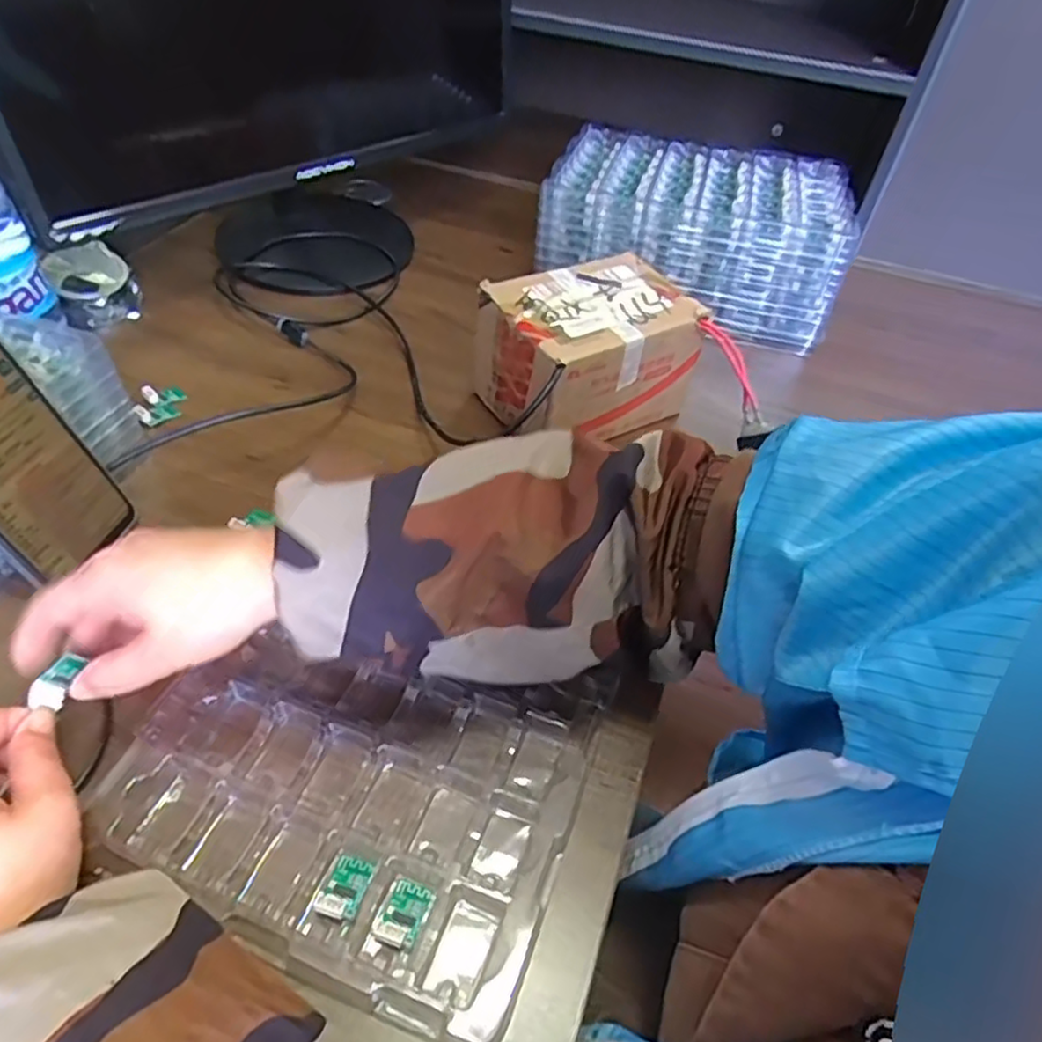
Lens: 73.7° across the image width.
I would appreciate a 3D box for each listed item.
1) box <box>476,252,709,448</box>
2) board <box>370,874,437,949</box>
[{"bbox_3d":[0.051,-0.126,0.532,0.147,0.094,0.101,-20,54,-23],"label":"box"},{"bbox_3d":[-0.051,0.170,0.302,0.019,0.007,0.027,21,50,12],"label":"board"}]

